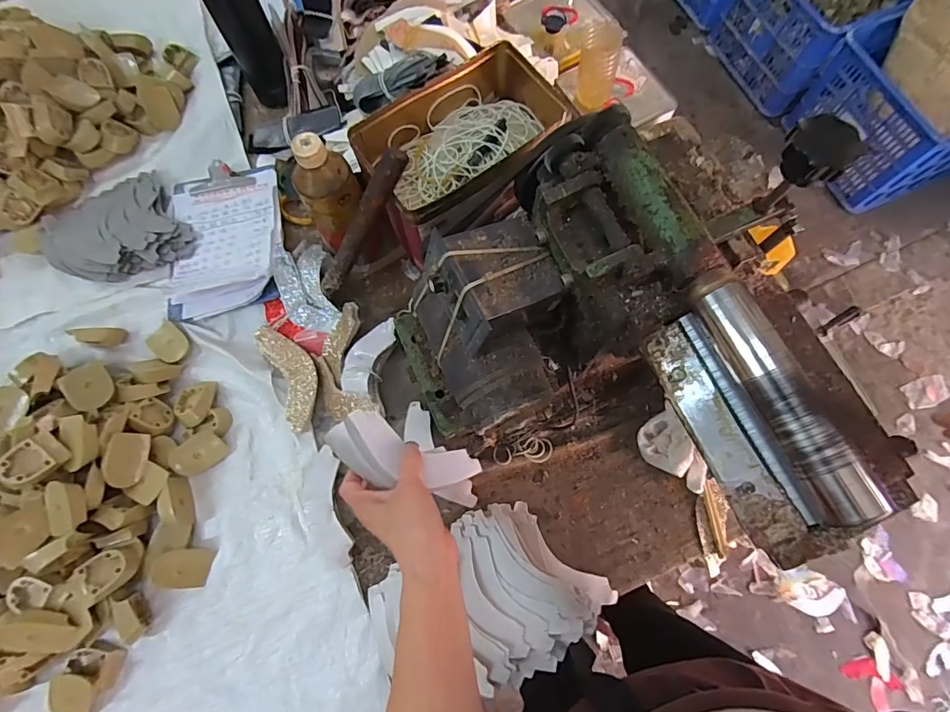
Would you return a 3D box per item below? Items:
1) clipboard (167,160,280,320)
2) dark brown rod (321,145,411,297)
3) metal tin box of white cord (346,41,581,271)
[{"bbox_3d":[-0.337,-0.168,0.606,0.153,0.042,0.230,-11,74,-3],"label":"clipboard"},{"bbox_3d":[-0.127,-0.139,0.500,0.020,0.202,0.026,-17,69,-47],"label":"dark brown rod"},{"bbox_3d":[-0.015,-0.257,0.539,0.231,0.063,0.167,-33,76,-9],"label":"metal tin box of white cord"}]

